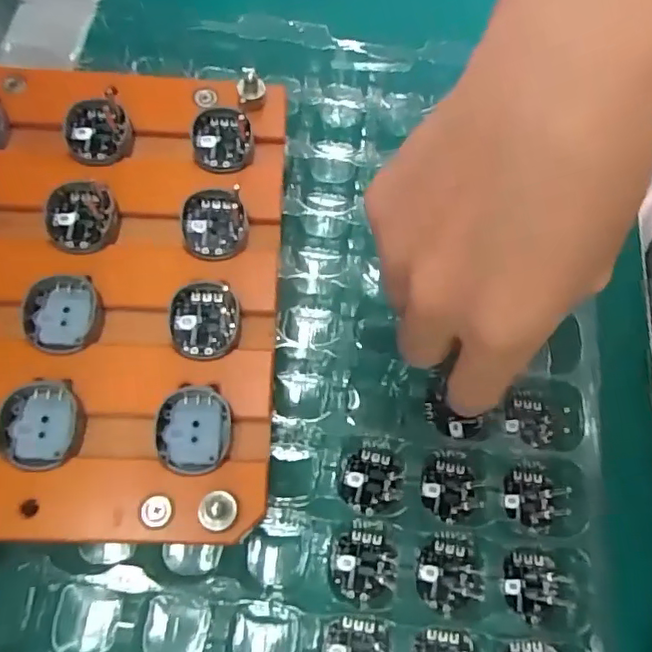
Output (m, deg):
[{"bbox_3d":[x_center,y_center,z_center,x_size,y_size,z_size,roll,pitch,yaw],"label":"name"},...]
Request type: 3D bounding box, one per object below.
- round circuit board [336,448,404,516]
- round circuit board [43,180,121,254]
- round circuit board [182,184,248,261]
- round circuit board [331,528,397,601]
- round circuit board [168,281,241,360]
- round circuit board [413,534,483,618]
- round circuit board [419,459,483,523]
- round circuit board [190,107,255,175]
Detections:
[{"bbox_3d":[0.018,0.063,0.235,0.026,0.004,0.025,-3,67,-5],"label":"round circuit board"},{"bbox_3d":[-0.095,-0.042,0.225,0.026,0.006,0.029,-16,69,-10],"label":"round circuit board"},{"bbox_3d":[-0.044,-0.041,0.229,0.024,0.005,0.031,-4,67,-5],"label":"round circuit board"},{"bbox_3d":[0.014,0.092,0.224,0.025,0.004,0.025,1,67,-3],"label":"round circuit board"},{"bbox_3d":[-0.045,-0.002,0.215,0.025,0.004,0.029,-7,68,-6],"label":"round circuit board"},{"bbox_3d":[0.047,0.095,0.224,0.024,0.004,0.028,1,67,-3],"label":"round circuit board"},{"bbox_3d":[0.050,0.067,0.236,0.022,0.004,0.024,1,67,-3],"label":"round circuit board"},{"bbox_3d":[-0.043,-0.078,0.242,0.024,0.005,0.028,-5,67,-6],"label":"round circuit board"}]

